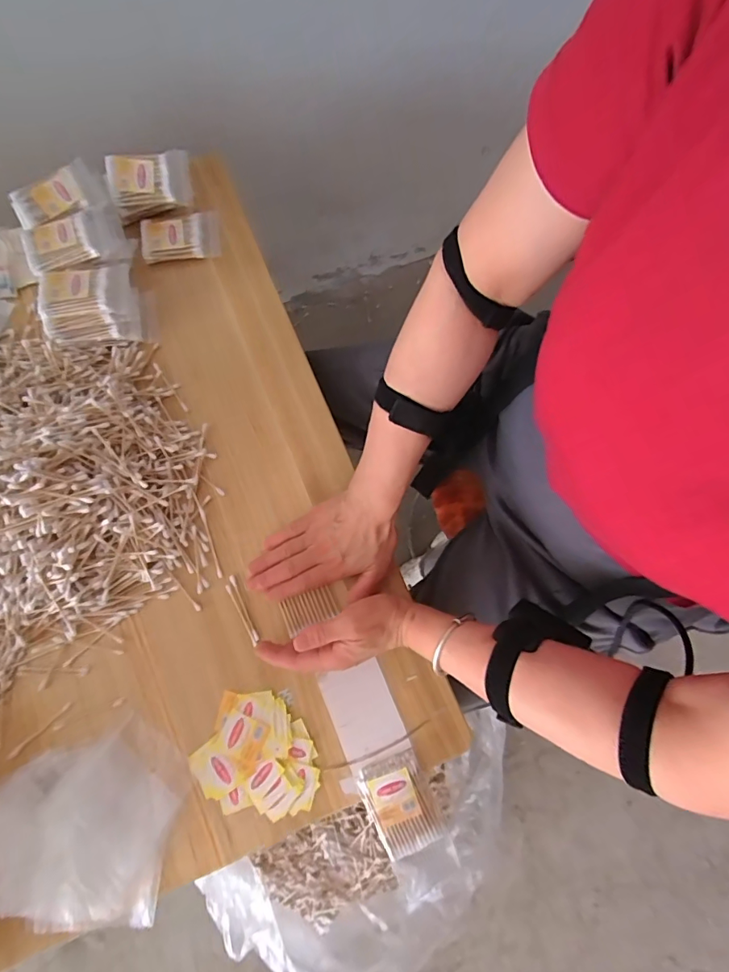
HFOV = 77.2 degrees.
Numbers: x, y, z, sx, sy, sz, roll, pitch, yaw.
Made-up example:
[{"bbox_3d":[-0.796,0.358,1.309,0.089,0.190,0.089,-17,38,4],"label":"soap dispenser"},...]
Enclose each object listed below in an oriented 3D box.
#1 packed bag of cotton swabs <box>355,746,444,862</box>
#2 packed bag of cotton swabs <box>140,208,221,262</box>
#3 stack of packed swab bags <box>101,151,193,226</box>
[{"bbox_3d":[0.031,0.291,0.417,0.059,0.013,0.075,-21,78,-4],"label":"packed bag of cotton swabs"},{"bbox_3d":[-0.211,-0.285,0.528,0.088,0.025,0.047,-7,77,-1],"label":"packed bag of cotton swabs"},{"bbox_3d":[-0.235,-0.333,0.506,0.086,0.026,0.057,-17,122,-14],"label":"stack of packed swab bags"}]

